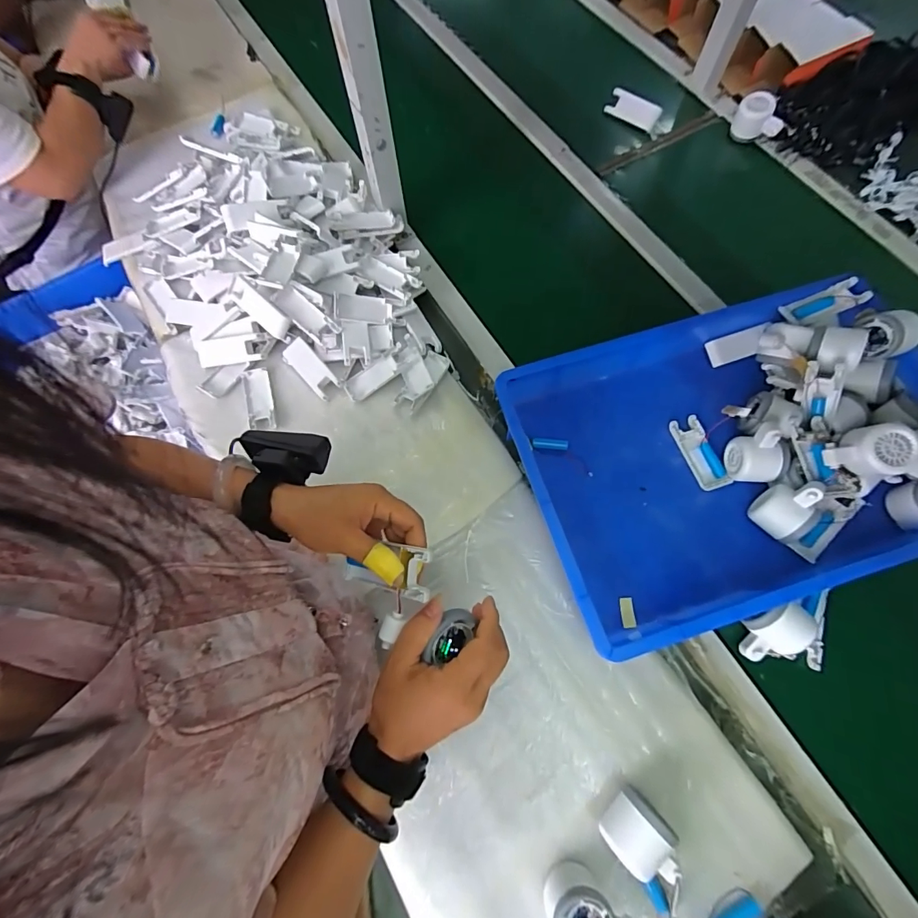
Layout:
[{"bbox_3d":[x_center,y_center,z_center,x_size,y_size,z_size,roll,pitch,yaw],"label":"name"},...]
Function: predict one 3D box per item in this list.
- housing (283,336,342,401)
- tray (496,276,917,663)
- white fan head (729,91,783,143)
[{"bbox_3d":[-0.220,-0.134,0.650,0.100,0.016,0.042,44,92,10],"label":"housing"},{"bbox_3d":[0.342,-0.010,0.562,0.505,0.072,0.366,-17,71,-4],"label":"tray"},{"bbox_3d":[0.551,-0.628,0.791,0.082,0.046,0.049,10,71,5],"label":"white fan head"}]

